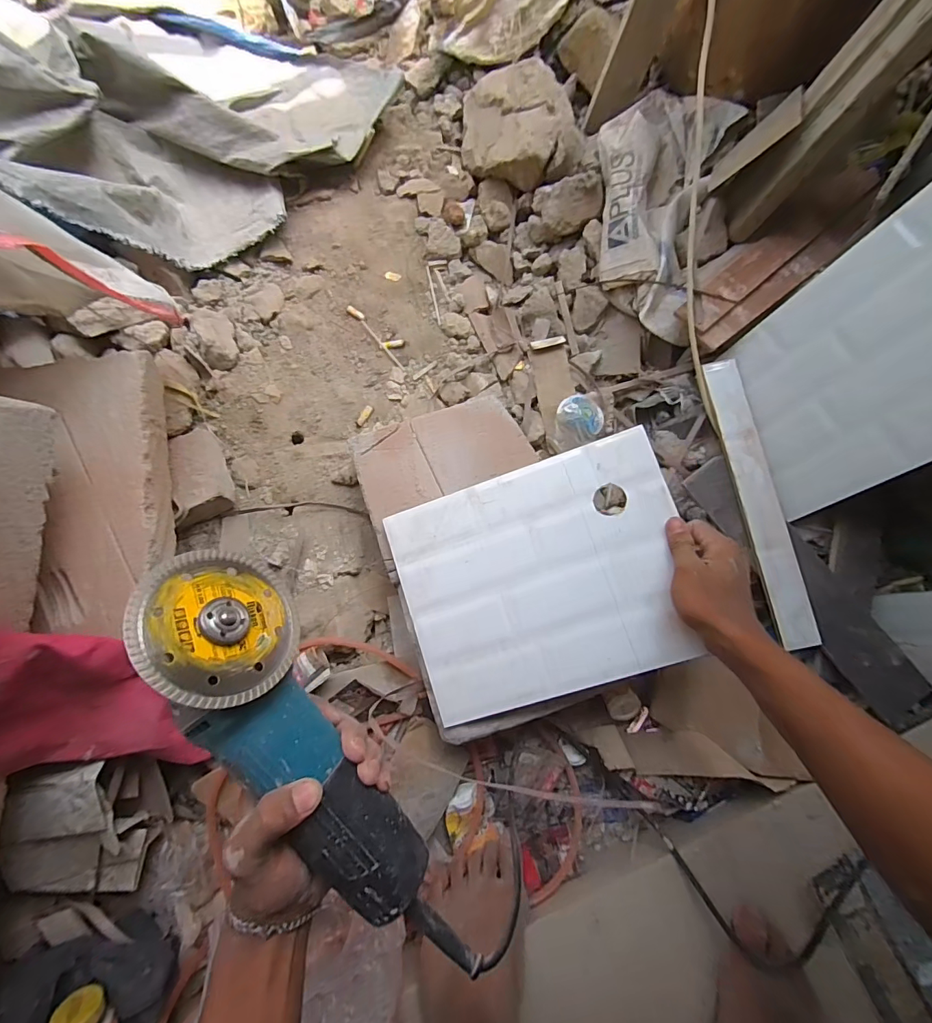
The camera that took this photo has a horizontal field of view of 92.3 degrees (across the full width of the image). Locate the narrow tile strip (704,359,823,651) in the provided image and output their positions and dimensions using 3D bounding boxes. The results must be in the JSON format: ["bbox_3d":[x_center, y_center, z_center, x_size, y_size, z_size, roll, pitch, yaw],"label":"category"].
[{"bbox_3d":[0.397,-0.015,0.605,0.047,0.009,0.392,-15,85,11],"label":"narrow tile strip"}]

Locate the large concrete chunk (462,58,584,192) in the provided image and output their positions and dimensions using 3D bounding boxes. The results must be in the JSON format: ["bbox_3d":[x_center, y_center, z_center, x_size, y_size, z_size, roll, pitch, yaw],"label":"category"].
[{"bbox_3d":[0.084,-0.608,0.716,0.170,0.091,0.197,-5,74,-2],"label":"large concrete chunk"}]

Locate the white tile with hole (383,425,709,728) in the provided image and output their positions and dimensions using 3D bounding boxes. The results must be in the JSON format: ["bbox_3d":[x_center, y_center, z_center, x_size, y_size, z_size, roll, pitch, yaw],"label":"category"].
[{"bbox_3d":[0.084,0.075,0.501,0.308,0.006,0.246,-20,82,8],"label":"white tile with hole"}]

